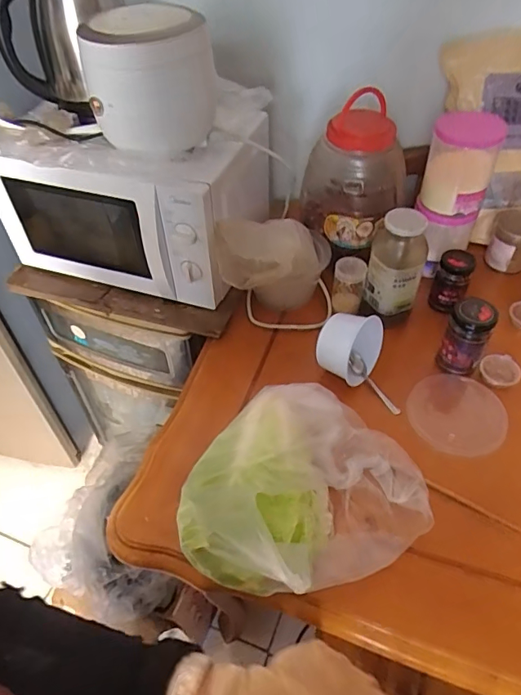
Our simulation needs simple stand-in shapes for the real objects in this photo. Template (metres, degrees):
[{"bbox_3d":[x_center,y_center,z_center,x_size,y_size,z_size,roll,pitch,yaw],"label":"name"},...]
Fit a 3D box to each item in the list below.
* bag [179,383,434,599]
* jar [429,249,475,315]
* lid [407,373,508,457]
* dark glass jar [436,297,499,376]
[{"bbox_3d":[0.048,0.155,0.591,0.310,0.152,0.242,-25,52,-19],"label":"bag"},{"bbox_3d":[0.335,-0.112,0.848,0.059,0.104,0.063,-1,48,1],"label":"jar"},{"bbox_3d":[0.298,0.100,0.738,0.137,0.005,0.131,-3,58,4],"label":"lid"},{"bbox_3d":[0.319,-0.019,0.752,0.061,0.121,0.060,-1,48,1],"label":"dark glass jar"}]

